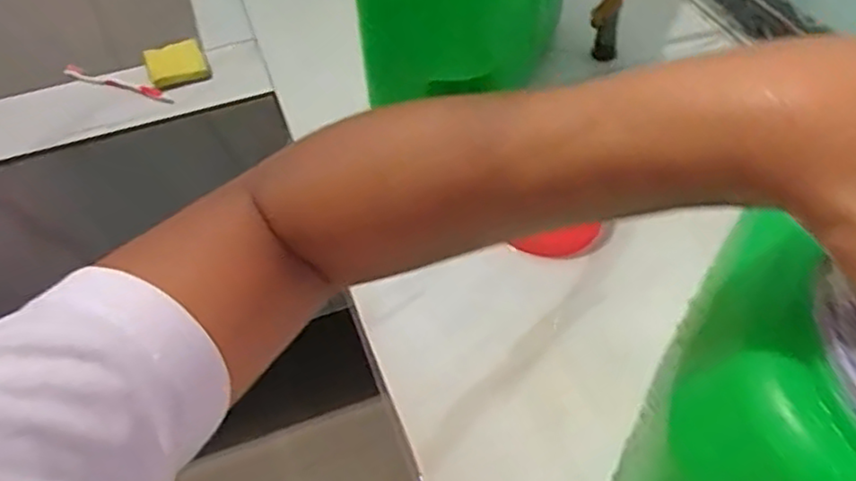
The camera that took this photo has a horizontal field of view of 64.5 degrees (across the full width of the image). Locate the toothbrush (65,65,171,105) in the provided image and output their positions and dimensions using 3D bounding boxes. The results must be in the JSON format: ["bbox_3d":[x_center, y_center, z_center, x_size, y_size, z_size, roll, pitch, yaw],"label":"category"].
[{"bbox_3d":[-0.417,-0.207,0.918,0.181,0.021,0.019,17,54,17],"label":"toothbrush"}]

